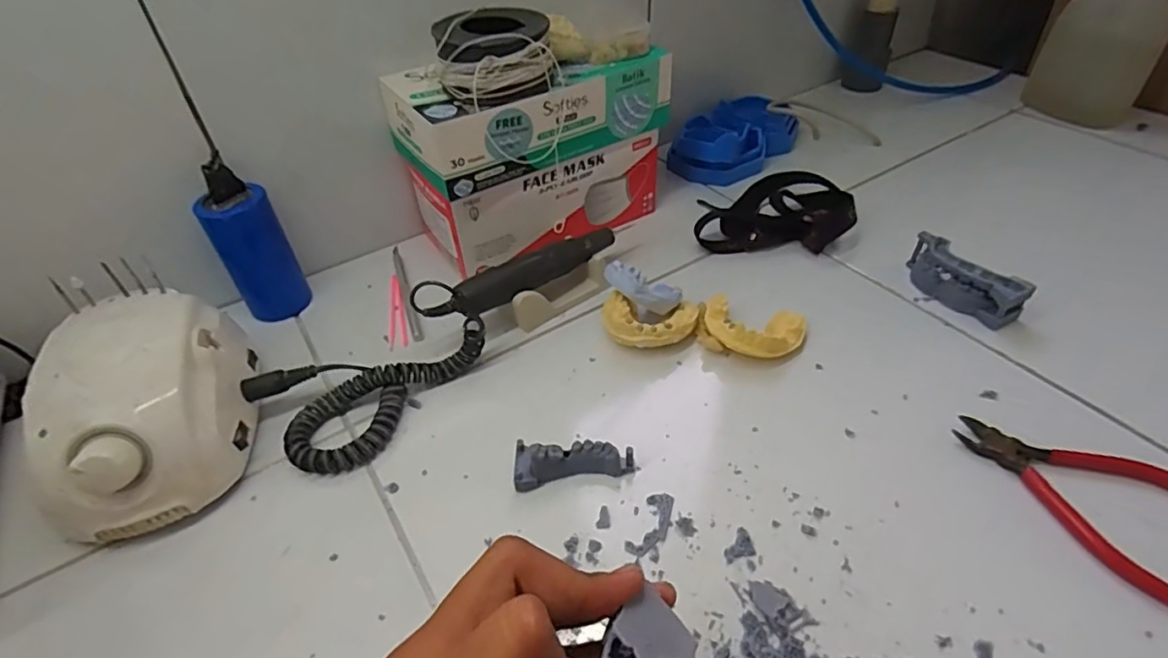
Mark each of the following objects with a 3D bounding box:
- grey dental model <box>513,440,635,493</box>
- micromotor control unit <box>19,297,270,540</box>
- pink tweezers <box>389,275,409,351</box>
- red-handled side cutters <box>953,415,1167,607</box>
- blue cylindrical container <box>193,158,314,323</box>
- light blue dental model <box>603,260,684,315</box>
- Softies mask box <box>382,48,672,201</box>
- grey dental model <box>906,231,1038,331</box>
[{"bbox_3d":[-0.006,0.078,0.358,0.071,0.023,0.024,-5,43,-1],"label":"grey dental model"},{"bbox_3d":[-0.272,0.048,0.371,0.103,0.083,0.144,-16,45,-12],"label":"micromotor control unit"},{"bbox_3d":[-0.154,-0.016,0.488,0.014,0.005,0.088,-12,44,-9],"label":"pink tweezers"},{"bbox_3d":[0.284,0.086,0.341,0.087,0.007,0.120,-33,51,-28],"label":"red-handled side cutters"},{"bbox_3d":[-0.260,-0.066,0.465,0.051,0.122,0.039,-27,48,-23],"label":"blue cylindrical container"},{"bbox_3d":[0.042,-0.032,0.441,0.060,0.024,0.028,29,50,8],"label":"light blue dental model"},{"bbox_3d":[-0.044,-0.184,0.486,0.214,0.058,0.101,-25,47,-21],"label":"Softies mask box"},{"bbox_3d":[0.290,-0.036,0.456,0.027,0.034,0.086,-26,48,-22],"label":"grey dental model"}]

